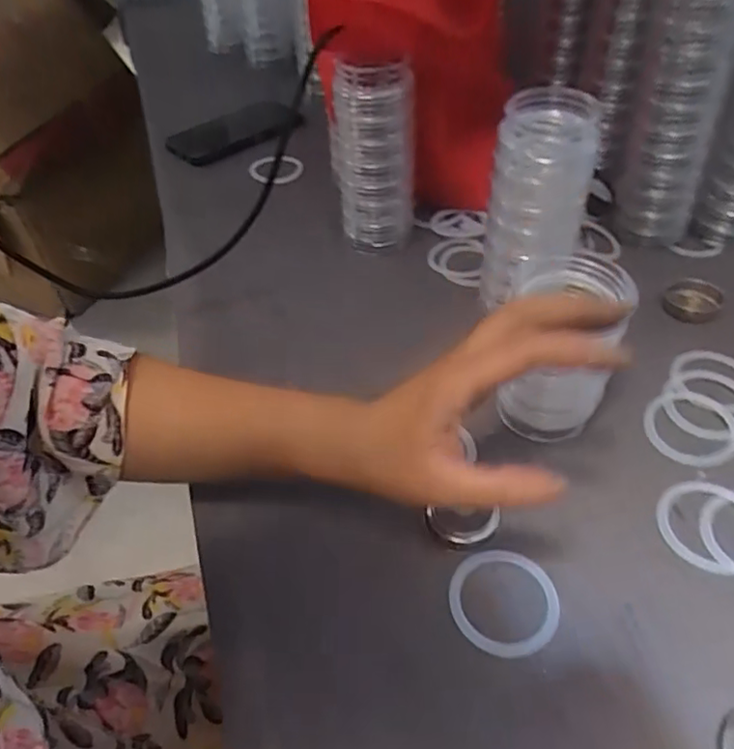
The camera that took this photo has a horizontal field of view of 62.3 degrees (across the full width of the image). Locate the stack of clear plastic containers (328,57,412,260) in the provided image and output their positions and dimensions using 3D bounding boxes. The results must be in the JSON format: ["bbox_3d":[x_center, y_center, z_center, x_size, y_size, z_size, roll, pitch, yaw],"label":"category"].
[{"bbox_3d":[0.006,-0.187,0.541,0.068,0.163,0.067,-7,46,-2],"label":"stack of clear plastic containers"}]

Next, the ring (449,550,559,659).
[{"bbox_3d":[0.076,0.123,0.333,0.060,0.004,0.058,-2,46,2],"label":"ring"}]

